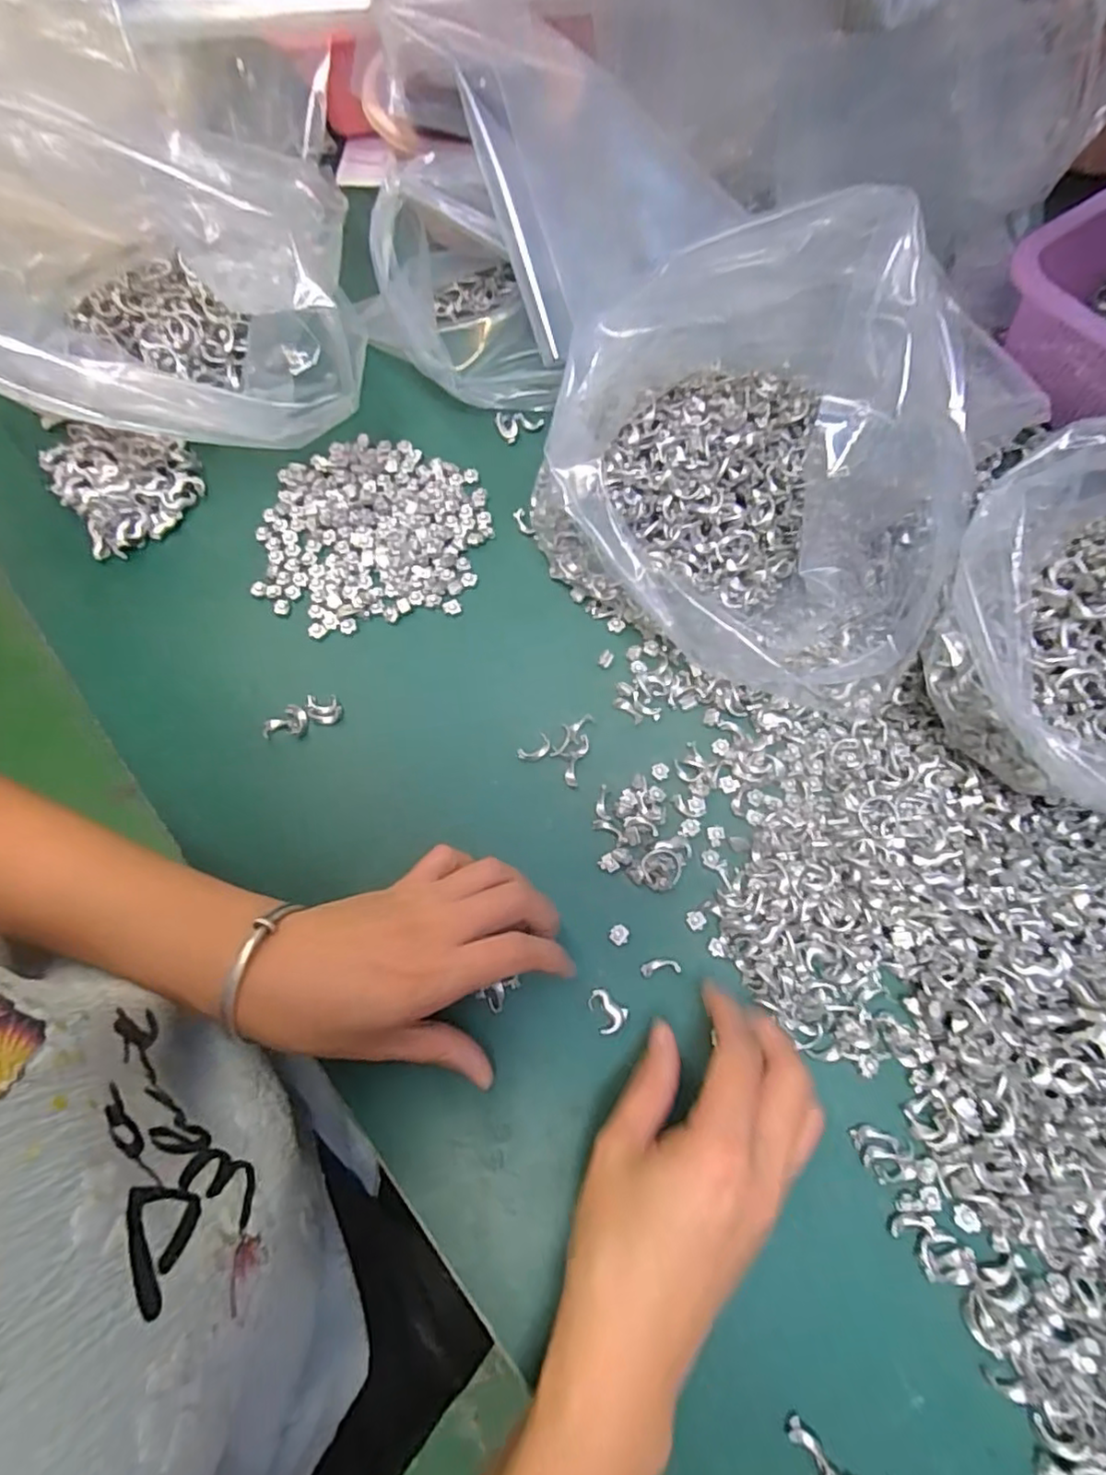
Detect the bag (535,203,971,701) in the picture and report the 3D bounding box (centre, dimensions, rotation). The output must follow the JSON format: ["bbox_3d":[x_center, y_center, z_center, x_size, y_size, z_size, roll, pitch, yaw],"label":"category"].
[{"bbox_3d":[0.102,-0.145,0.317,0.237,0.162,0.153,30,74,11],"label":"bag"}]

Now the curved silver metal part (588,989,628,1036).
[{"bbox_3d":[0.025,0.131,0.302,0.019,0.004,0.015,37,75,13],"label":"curved silver metal part"}]

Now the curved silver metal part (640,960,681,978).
[{"bbox_3d":[0.052,0.112,0.309,0.019,0.004,0.007,-8,70,-1],"label":"curved silver metal part"}]

